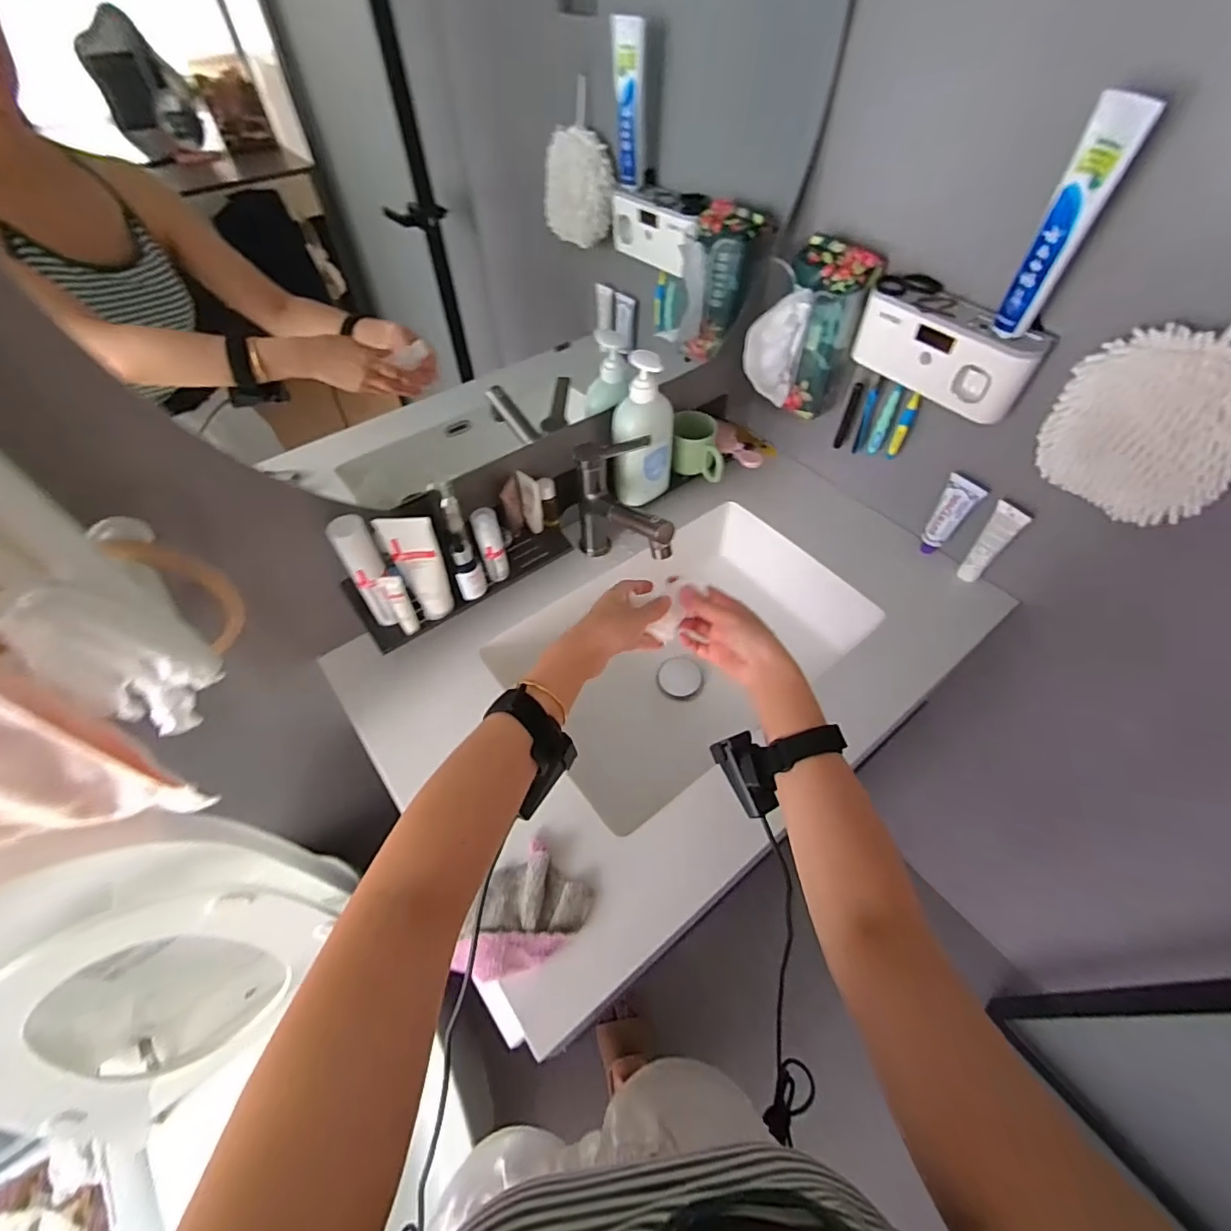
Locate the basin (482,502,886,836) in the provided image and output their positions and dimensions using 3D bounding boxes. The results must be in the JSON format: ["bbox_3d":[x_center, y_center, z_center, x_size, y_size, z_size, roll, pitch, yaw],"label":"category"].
[{"bbox_3d":[0.094,0.052,0.856,0.484,0.145,0.343,-32,59,-21],"label":"basin"}]

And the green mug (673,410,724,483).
[{"bbox_3d":[0.128,-0.263,0.858,0.078,0.078,0.083,3,53,3],"label":"green mug"}]

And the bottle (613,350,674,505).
[{"bbox_3d":[0.039,-0.256,0.781,0.082,0.204,0.063,8,53,6],"label":"bottle"}]

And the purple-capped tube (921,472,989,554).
[{"bbox_3d":[0.496,-0.146,0.821,0.028,0.137,0.049,-28,57,-25],"label":"purple-capped tube"}]

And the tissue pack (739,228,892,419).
[{"bbox_3d":[0.267,-0.392,0.781,0.115,0.204,0.139,38,62,25],"label":"tissue pack"}]

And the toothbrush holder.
[{"bbox_3d":[0.410,-0.337,0.701,0.052,0.103,0.220,-34,60,-23],"label":"toothbrush holder"}]

